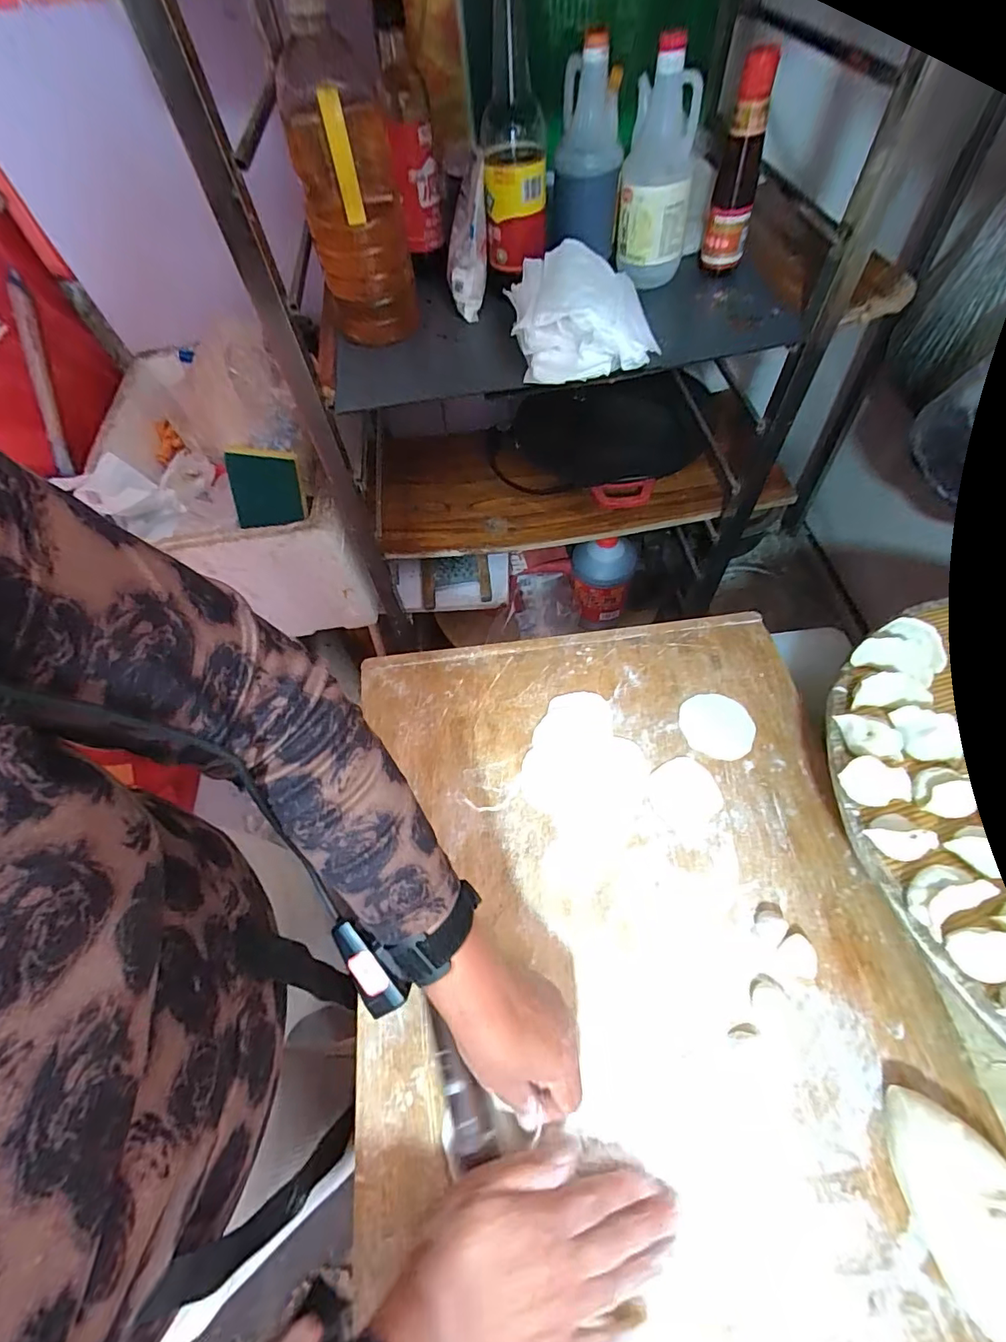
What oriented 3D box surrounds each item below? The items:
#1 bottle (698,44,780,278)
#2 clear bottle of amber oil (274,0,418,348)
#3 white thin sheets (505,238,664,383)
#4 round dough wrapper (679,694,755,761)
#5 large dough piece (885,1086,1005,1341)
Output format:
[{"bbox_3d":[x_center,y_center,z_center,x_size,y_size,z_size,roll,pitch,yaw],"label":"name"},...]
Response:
[{"bbox_3d":[0.289,-0.600,0.615,0.052,0.200,0.046,14,64,15],"label":"bottle"},{"bbox_3d":[-0.173,-0.538,0.567,0.115,0.273,0.102,-11,60,1],"label":"clear bottle of amber oil"},{"bbox_3d":[0.090,-0.435,0.610,0.157,0.078,0.157,-13,60,0],"label":"white thin sheets"},{"bbox_3d":[0.233,0.059,0.550,0.077,0.004,0.074,-1,60,2],"label":"round dough wrapper"},{"bbox_3d":[0.322,0.368,0.342,0.068,0.045,0.134,-13,60,0],"label":"large dough piece"}]

